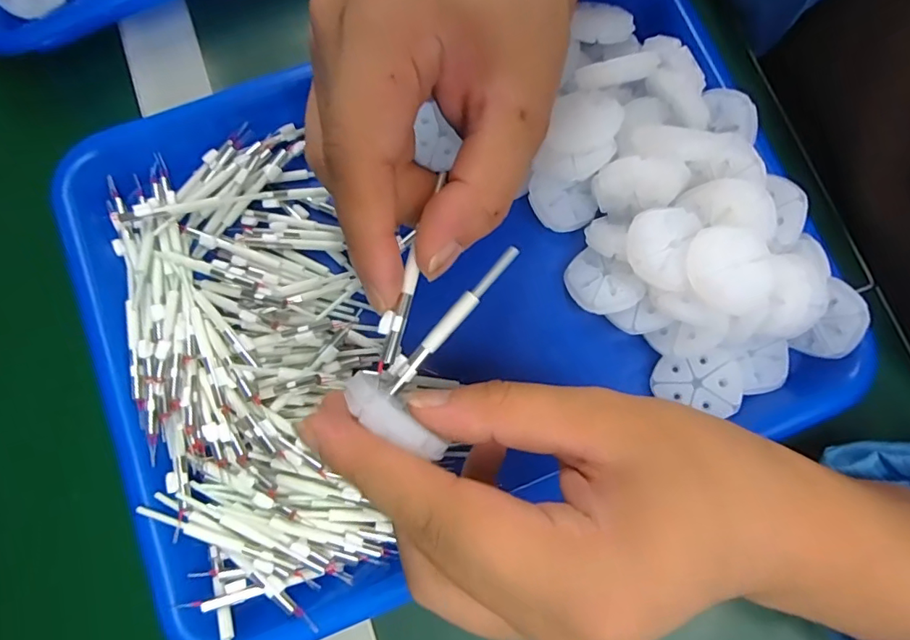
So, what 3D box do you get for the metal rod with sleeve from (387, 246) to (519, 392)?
[{"bbox_3d":[-0.001,-0.001,0.171,0.008,0.004,0.063,42,86,7],"label":"metal rod with sleeve"}]

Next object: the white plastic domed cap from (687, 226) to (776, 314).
[{"bbox_3d":[0.118,-0.022,0.215,0.035,0.007,0.035,0,78,-1],"label":"white plastic domed cap"}]

